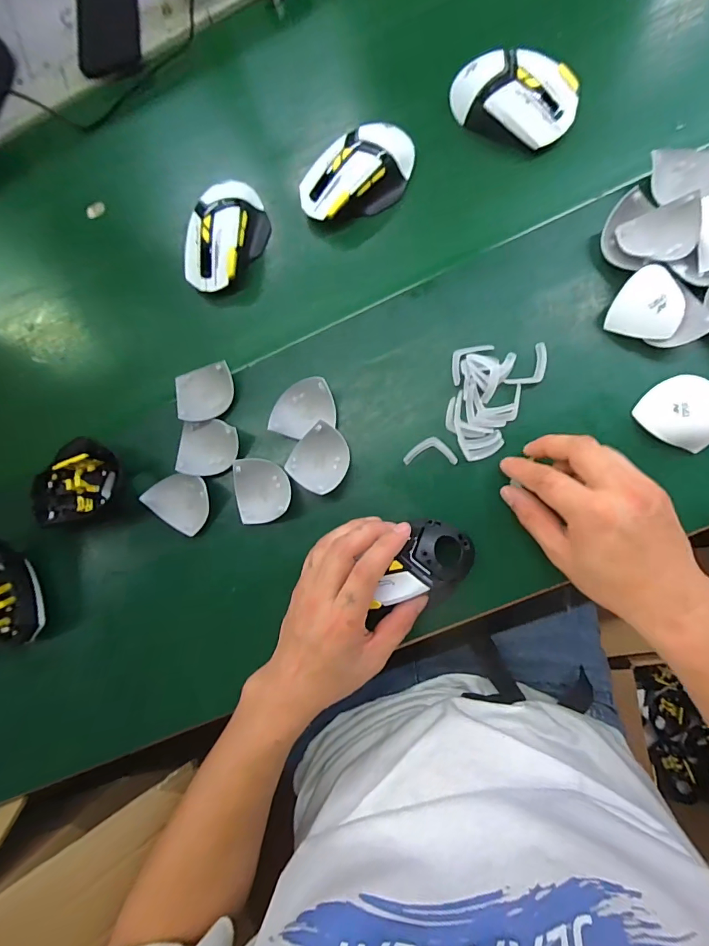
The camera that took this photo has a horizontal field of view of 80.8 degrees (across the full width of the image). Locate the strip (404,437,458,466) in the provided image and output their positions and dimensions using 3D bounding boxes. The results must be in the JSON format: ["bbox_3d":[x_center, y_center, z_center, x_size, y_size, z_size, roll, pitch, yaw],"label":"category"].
[{"bbox_3d":[0.069,-0.020,0.382,0.047,0.007,0.025,-1,84,8],"label":"strip"}]

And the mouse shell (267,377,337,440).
[{"bbox_3d":[-0.045,-0.060,0.389,0.054,0.031,0.056,9,85,9],"label":"mouse shell"}]

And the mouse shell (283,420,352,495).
[{"bbox_3d":[-0.031,-0.013,0.384,0.053,0.028,0.057,-1,84,8],"label":"mouse shell"}]

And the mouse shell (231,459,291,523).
[{"bbox_3d":[-0.085,0.017,0.388,0.053,0.025,0.057,-5,83,7],"label":"mouse shell"}]

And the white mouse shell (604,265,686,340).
[{"bbox_3d":[0.251,-0.142,0.355,0.054,0.026,0.050,23,87,9],"label":"white mouse shell"}]

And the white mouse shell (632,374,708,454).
[{"bbox_3d":[0.276,-0.051,0.348,0.061,0.029,0.051,41,90,10],"label":"white mouse shell"}]

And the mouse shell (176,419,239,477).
[{"bbox_3d":[-0.140,-0.026,0.406,0.059,0.031,0.052,-8,83,7],"label":"mouse shell"}]

